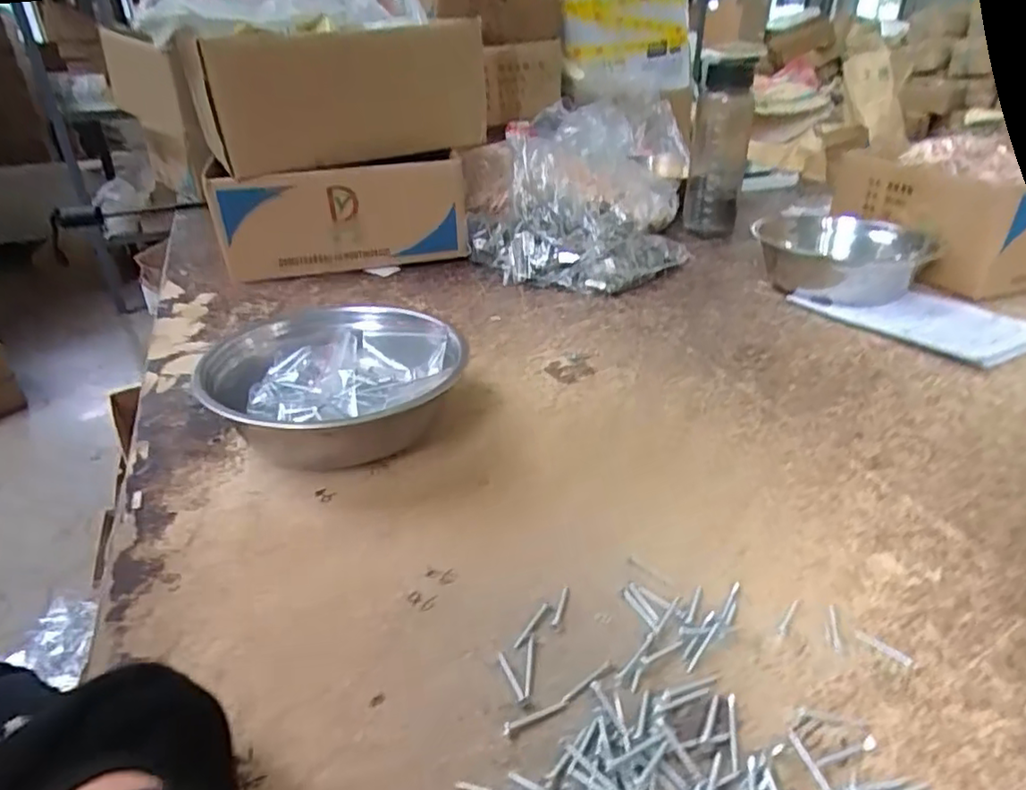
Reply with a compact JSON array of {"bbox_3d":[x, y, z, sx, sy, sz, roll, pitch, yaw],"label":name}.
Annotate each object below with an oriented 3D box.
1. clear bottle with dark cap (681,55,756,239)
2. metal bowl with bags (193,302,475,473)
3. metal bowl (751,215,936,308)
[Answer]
[{"bbox_3d":[0.310,-0.366,0.951,0.081,0.235,0.080,9,32,16],"label":"clear bottle with dark cap"},{"bbox_3d":[-0.138,-0.007,0.508,0.182,0.068,0.197,0,30,0],"label":"metal bowl with bags"},{"bbox_3d":[0.407,-0.171,0.797,0.182,0.070,0.182,0,30,0],"label":"metal bowl"}]

